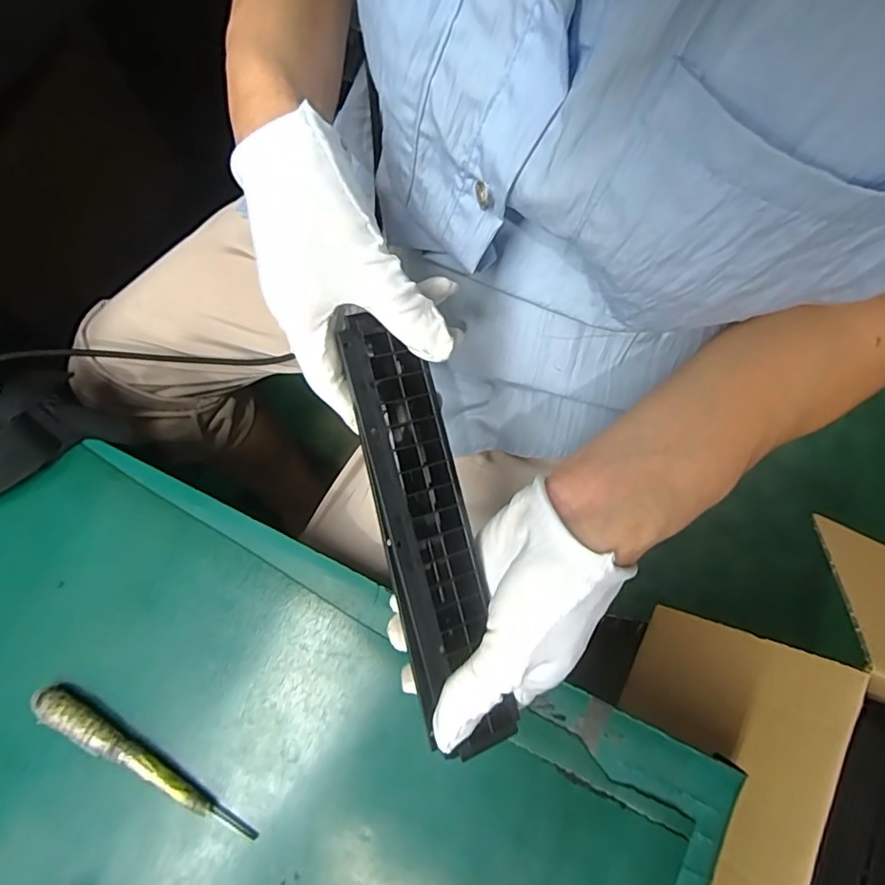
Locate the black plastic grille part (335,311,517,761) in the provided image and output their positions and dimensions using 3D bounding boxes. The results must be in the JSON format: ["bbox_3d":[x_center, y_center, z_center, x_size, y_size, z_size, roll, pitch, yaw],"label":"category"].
[{"bbox_3d":[-0.008,0.046,0.265,0.043,0.013,0.216,-14,92,-5],"label":"black plastic grille part"}]

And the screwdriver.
[{"bbox_3d":[-0.177,0.191,0.323,0.150,0.019,0.017,27,76,7],"label":"screwdriver"}]

